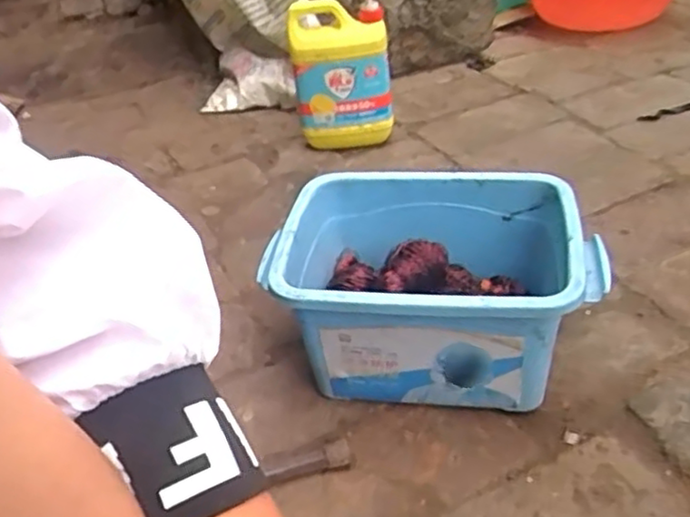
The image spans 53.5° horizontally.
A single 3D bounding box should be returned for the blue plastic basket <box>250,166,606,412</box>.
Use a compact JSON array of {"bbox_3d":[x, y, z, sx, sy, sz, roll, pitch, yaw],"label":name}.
[{"bbox_3d":[0.085,0.035,0.663,0.294,0.157,0.191,1,37,12],"label":"blue plastic basket"}]

